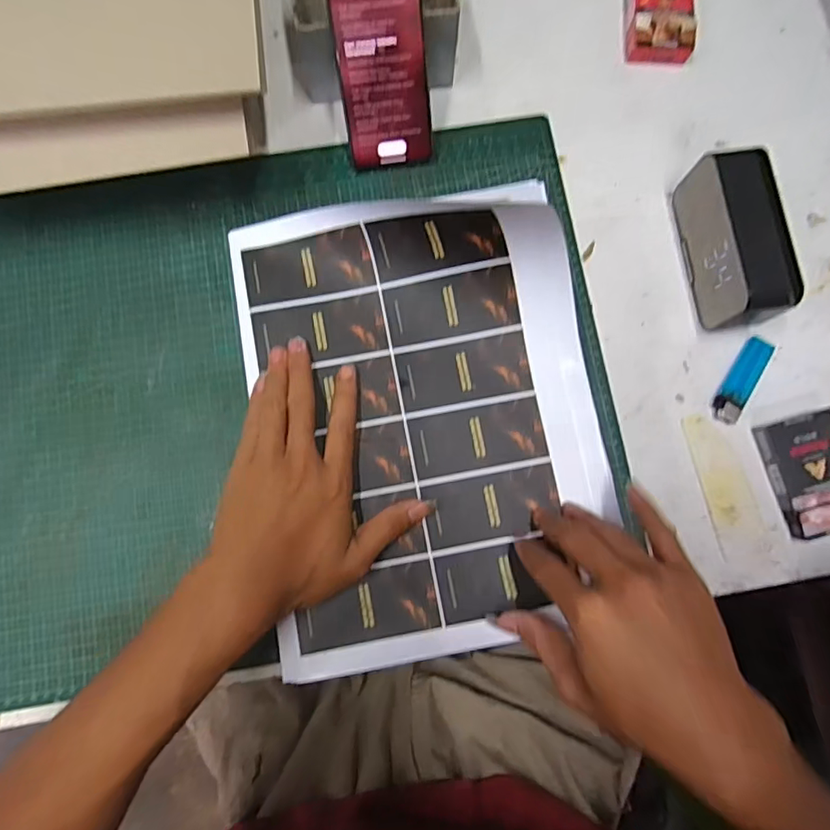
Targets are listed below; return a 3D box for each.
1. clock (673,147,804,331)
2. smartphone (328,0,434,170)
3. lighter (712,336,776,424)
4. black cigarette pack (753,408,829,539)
[{"bbox_3d":[0.270,-0.146,0.440,0.046,0.075,0.136,-9,80,-2],"label":"clock"},{"bbox_3d":[-0.027,-0.293,0.425,0.071,0.161,0.010,-10,38,-2],"label":"smartphone"},{"bbox_3d":[0.288,-0.031,0.451,0.024,0.011,0.084,33,81,5],"label":"lighter"},{"bbox_3d":[0.335,0.049,0.434,0.068,0.018,0.098,-14,81,-3],"label":"black cigarette pack"}]

